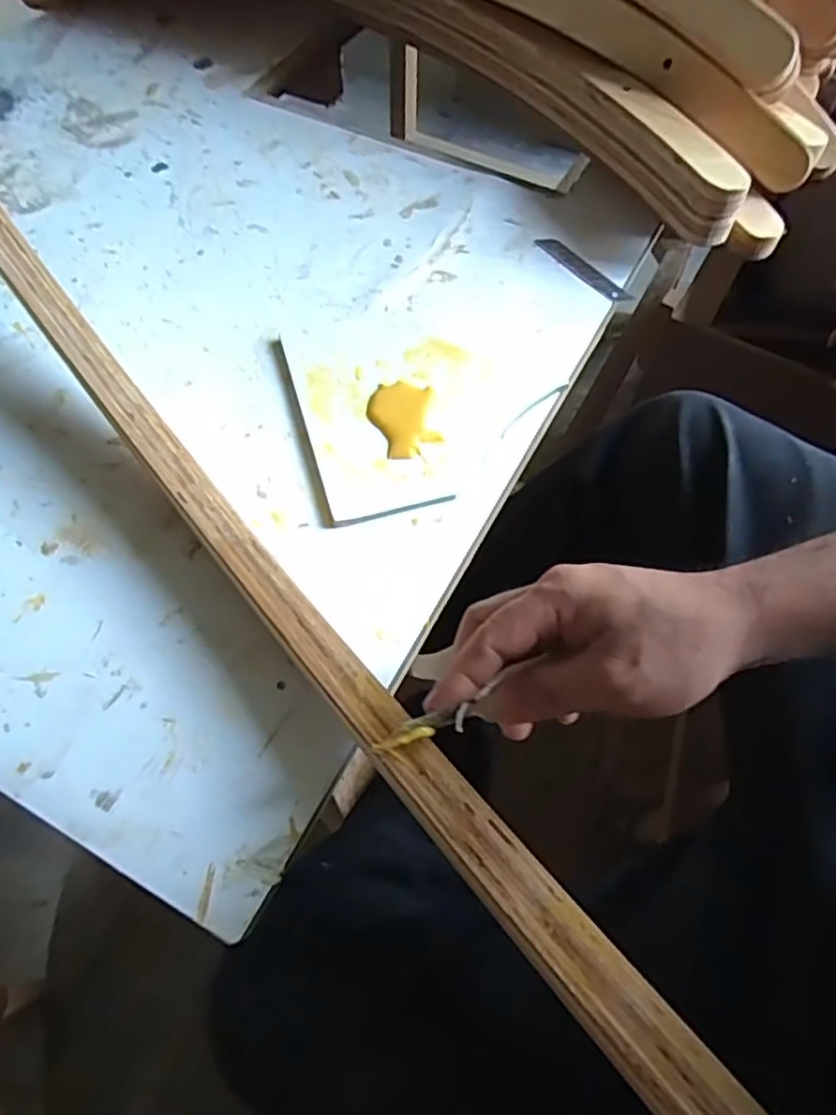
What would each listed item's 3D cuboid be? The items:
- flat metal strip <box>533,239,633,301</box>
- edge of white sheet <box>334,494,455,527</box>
[{"bbox_3d":[0.140,-0.248,0.573,0.018,0.004,0.102,-34,66,-16],"label":"flat metal strip"},{"bbox_3d":[-0.015,-0.031,0.444,0.083,0.006,0.004,-14,61,-8],"label":"edge of white sheet"}]

